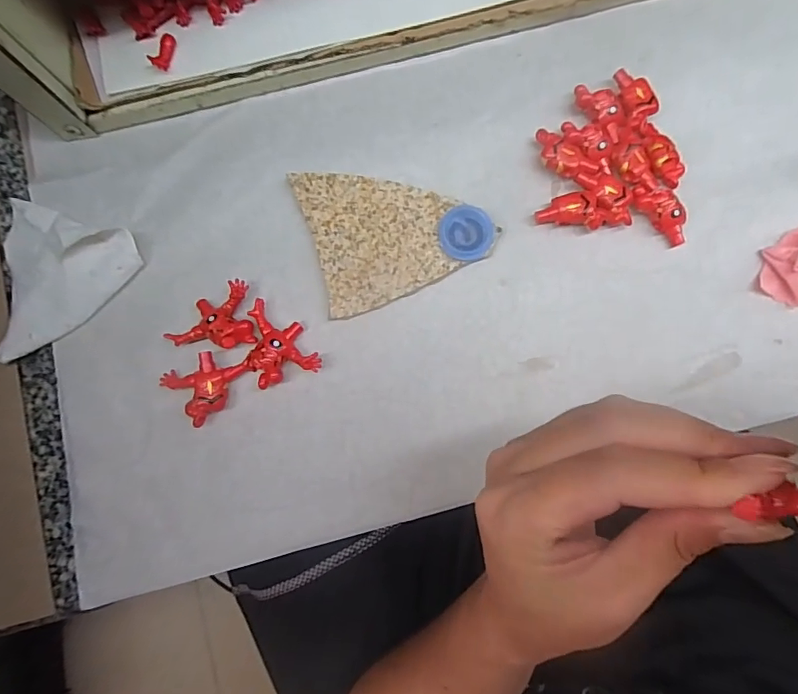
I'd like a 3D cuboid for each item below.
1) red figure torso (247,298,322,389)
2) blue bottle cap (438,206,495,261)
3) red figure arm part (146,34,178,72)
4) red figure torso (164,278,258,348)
[{"bbox_3d":[-0.067,-0.003,0.257,0.035,0.013,0.047,-27,80,-3],"label":"red figure torso"},{"bbox_3d":[0.037,-0.062,0.265,0.030,0.009,0.030,0,79,2],"label":"blue bottle cap"},{"bbox_3d":[-0.128,-0.161,0.262,0.008,0.009,0.020,16,80,5],"label":"red figure arm part"},{"bbox_3d":[-0.102,-0.015,0.260,0.045,0.012,0.033,-12,79,-1],"label":"red figure torso"}]

